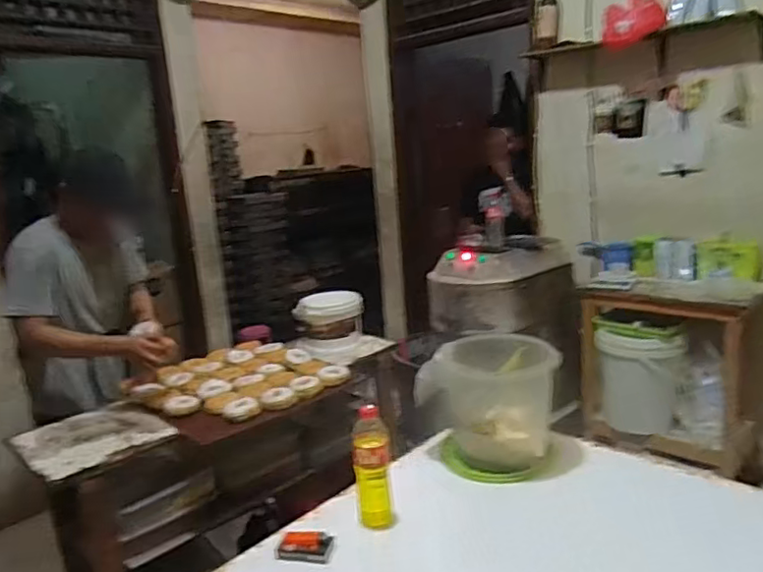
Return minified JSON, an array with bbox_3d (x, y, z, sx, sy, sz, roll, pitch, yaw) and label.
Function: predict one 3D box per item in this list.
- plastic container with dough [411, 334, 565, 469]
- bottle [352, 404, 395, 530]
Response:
[{"bbox_3d":[0.245,0.246,1.346,0.261,0.241,0.222,5,14,39],"label":"plastic container with dough"},{"bbox_3d":[-0.014,0.353,1.118,0.073,0.211,0.059,-6,11,-10],"label":"bottle"}]

